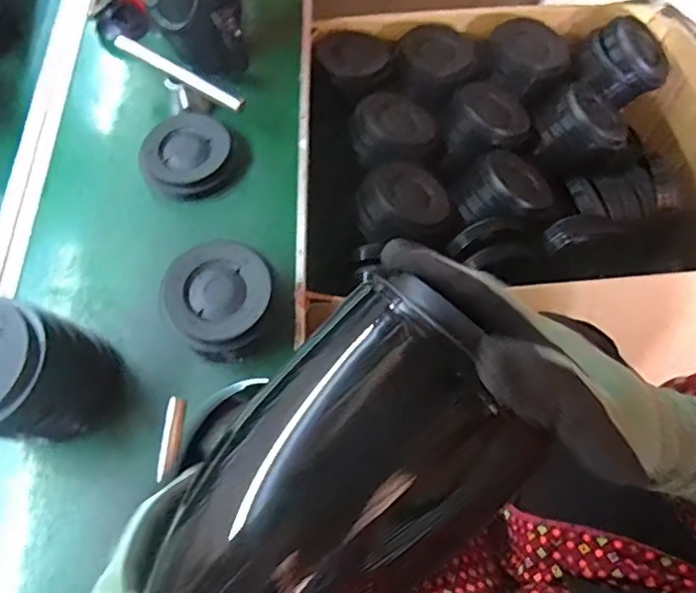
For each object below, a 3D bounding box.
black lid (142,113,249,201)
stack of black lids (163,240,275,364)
[{"bbox_3d":[-0.195,-0.178,0.728,0.115,0.023,0.125,-42,70,-17],"label":"black lid"},{"bbox_3d":[-0.130,0.005,0.615,0.114,0.080,0.112,-29,67,-11],"label":"stack of black lids"}]

